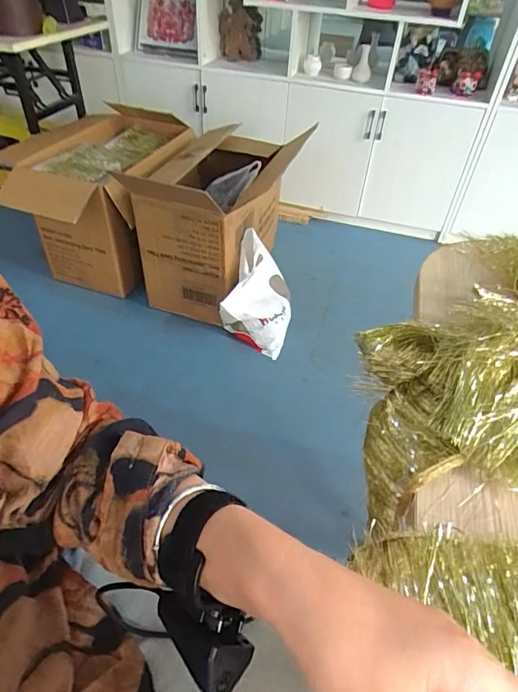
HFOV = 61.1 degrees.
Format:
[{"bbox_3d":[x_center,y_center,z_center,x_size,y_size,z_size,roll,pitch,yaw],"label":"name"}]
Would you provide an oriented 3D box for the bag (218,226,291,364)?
[{"bbox_3d":[-0.002,-0.166,1.451,0.219,0.307,0.232,5,45,1],"label":"bag"}]

